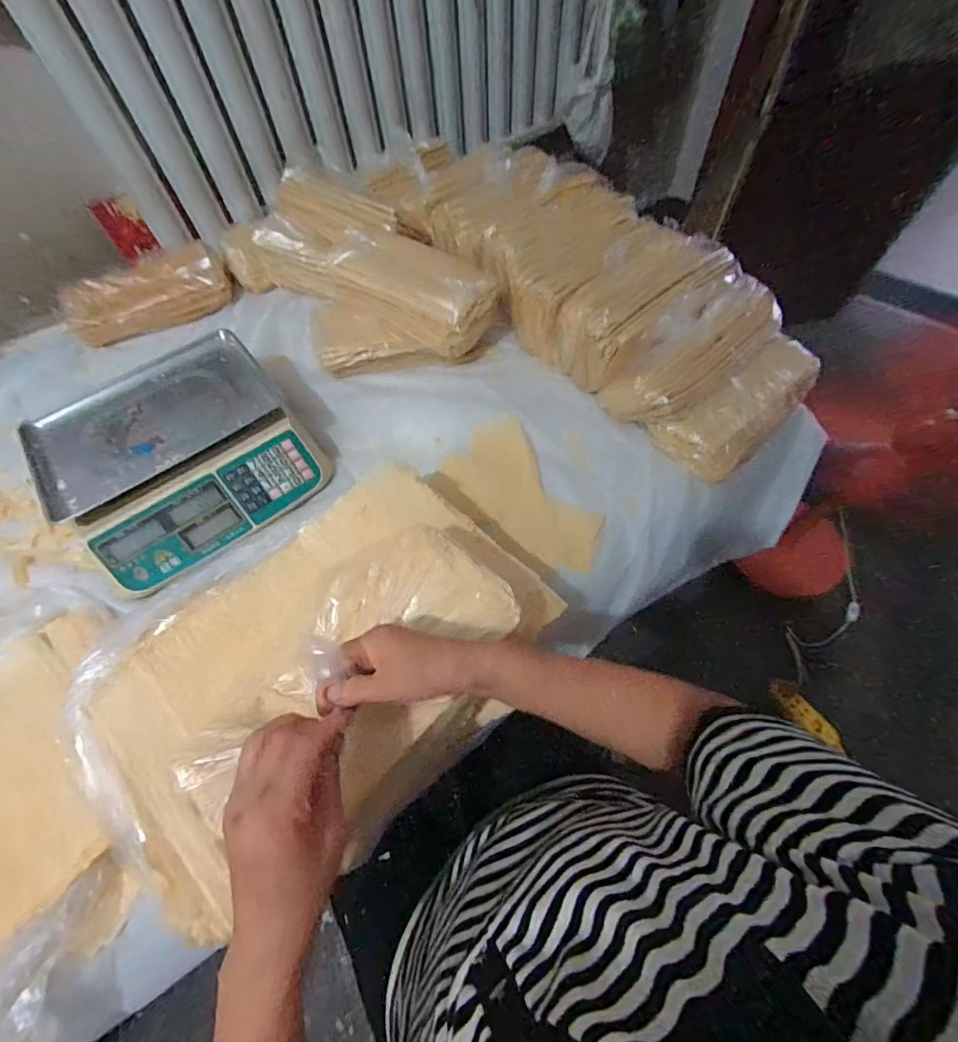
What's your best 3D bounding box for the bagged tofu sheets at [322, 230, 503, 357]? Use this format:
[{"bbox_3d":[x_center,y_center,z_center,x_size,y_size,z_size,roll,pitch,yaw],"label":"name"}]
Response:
[{"bbox_3d":[-0.128,-0.432,0.817,0.305,0.093,0.158,27,64,18],"label":"bagged tofu sheets"}]

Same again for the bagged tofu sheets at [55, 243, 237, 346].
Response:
[{"bbox_3d":[-0.691,-0.474,0.939,0.316,0.081,0.126,-27,61,-13],"label":"bagged tofu sheets"}]

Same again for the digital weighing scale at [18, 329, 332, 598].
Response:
[{"bbox_3d":[-0.454,-0.106,0.684,0.336,0.091,0.332,-36,64,-18],"label":"digital weighing scale"}]

